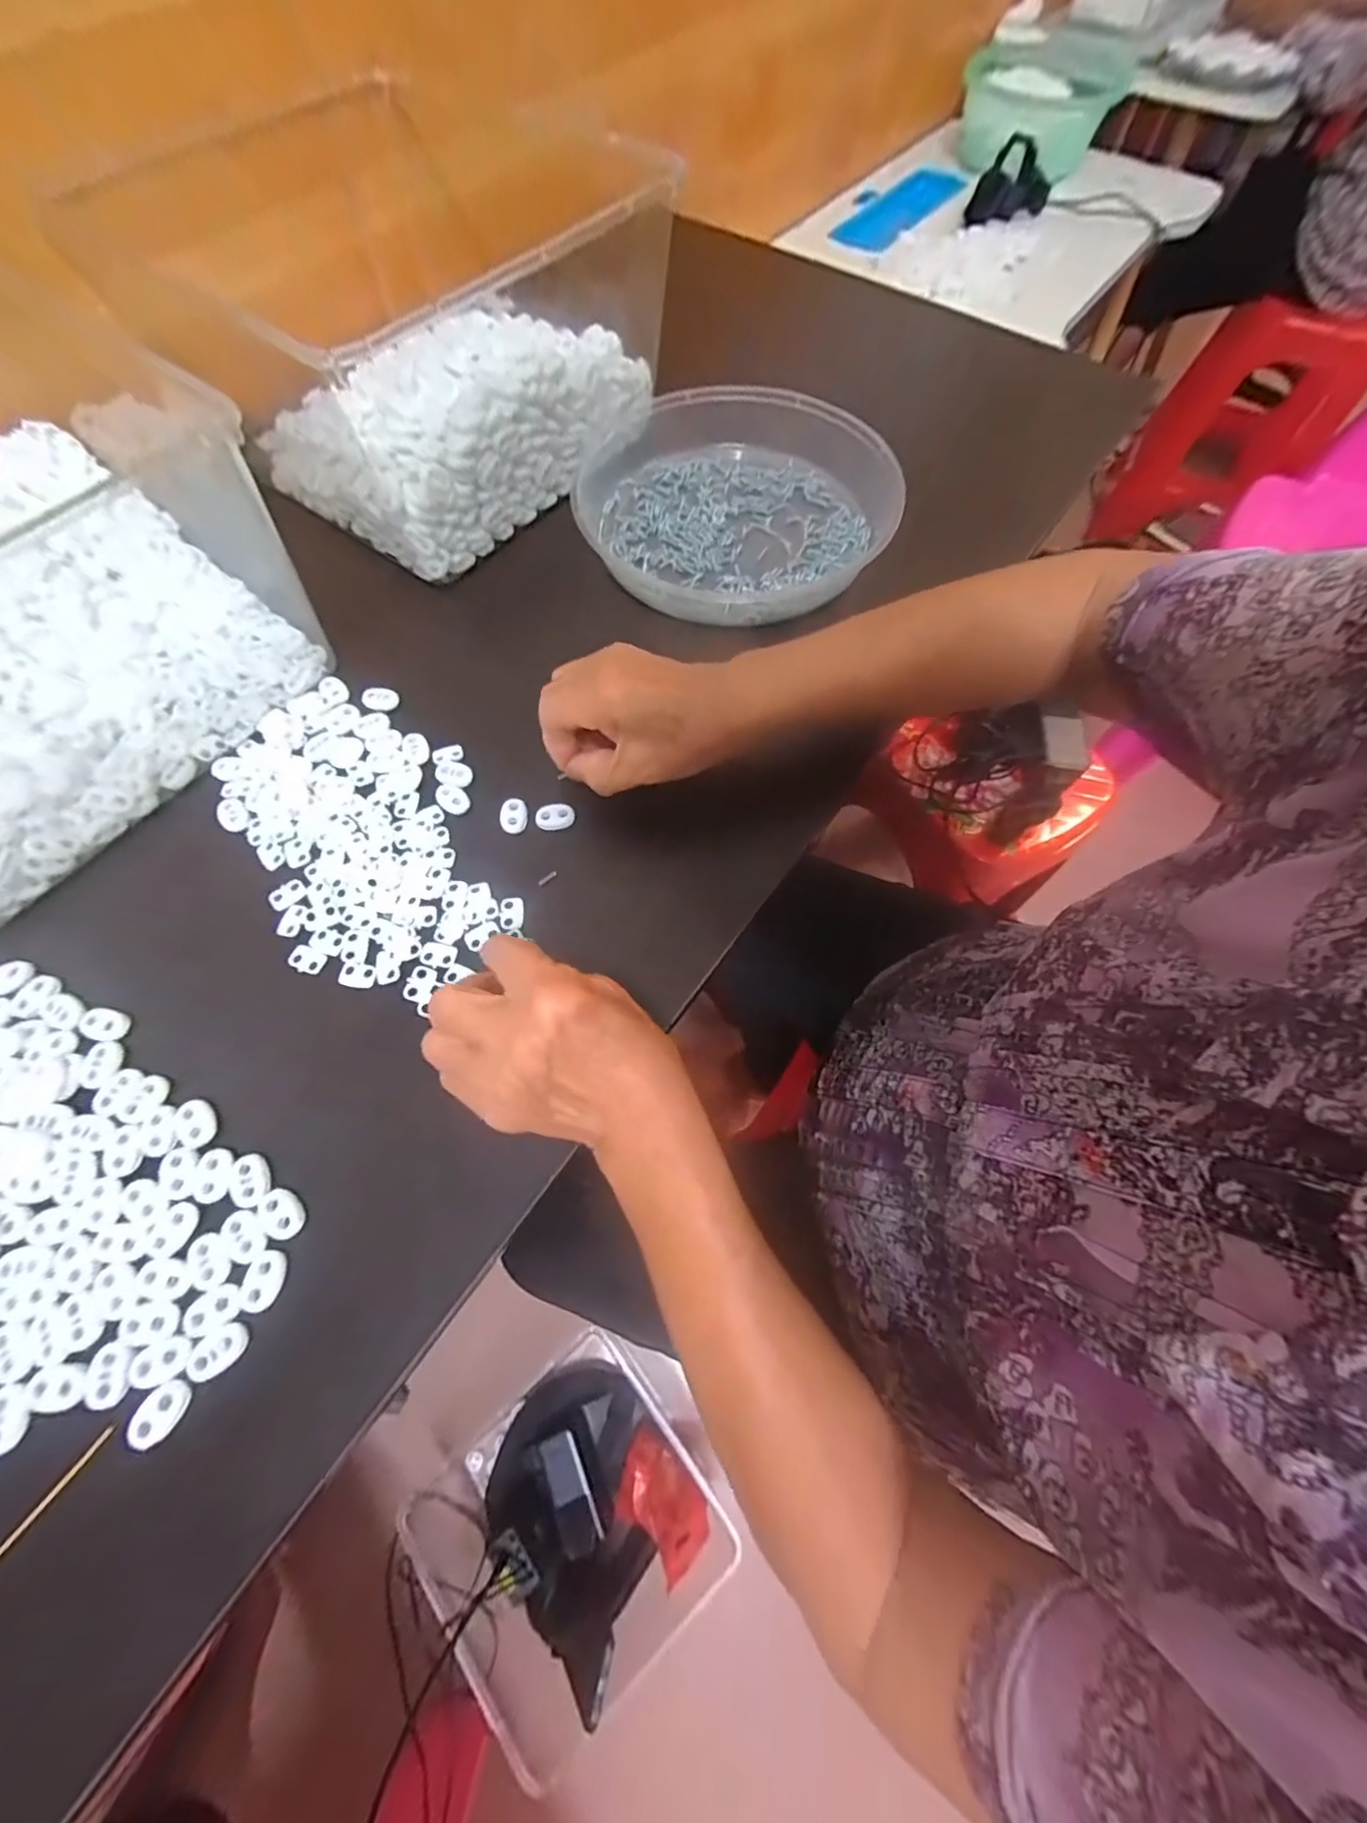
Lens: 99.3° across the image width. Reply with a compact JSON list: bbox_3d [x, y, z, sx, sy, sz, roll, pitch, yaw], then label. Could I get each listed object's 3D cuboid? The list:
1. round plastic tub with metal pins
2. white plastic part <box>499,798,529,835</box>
[{"bbox_3d":[0.038,-0.307,0.441,0.234,0.045,0.222,1,67,0],"label":"round plastic tub with metal pins"},{"bbox_3d":[-0.101,-0.057,0.345,0.015,0.005,0.022,-6,67,-3],"label":"white plastic part"}]

